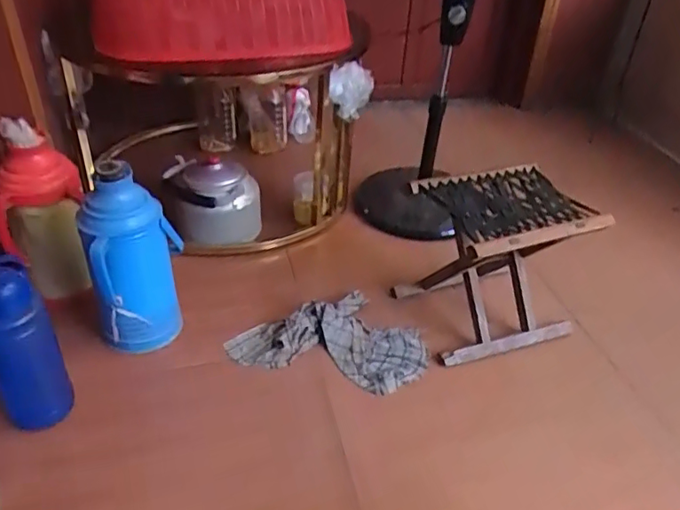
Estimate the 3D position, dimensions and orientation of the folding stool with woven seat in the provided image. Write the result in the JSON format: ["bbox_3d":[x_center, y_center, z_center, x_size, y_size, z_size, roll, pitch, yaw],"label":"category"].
[{"bbox_3d":[0.322,0.014,1.217,0.311,0.292,0.256,-11,38,-17],"label":"folding stool with woven seat"}]

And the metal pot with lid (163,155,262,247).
[{"bbox_3d":[-0.319,-0.138,1.474,0.220,0.201,0.203,1,36,-1],"label":"metal pot with lid"}]

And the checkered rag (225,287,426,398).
[{"bbox_3d":[-0.016,0.158,1.211,0.399,0.055,0.245,7,36,8],"label":"checkered rag"}]

